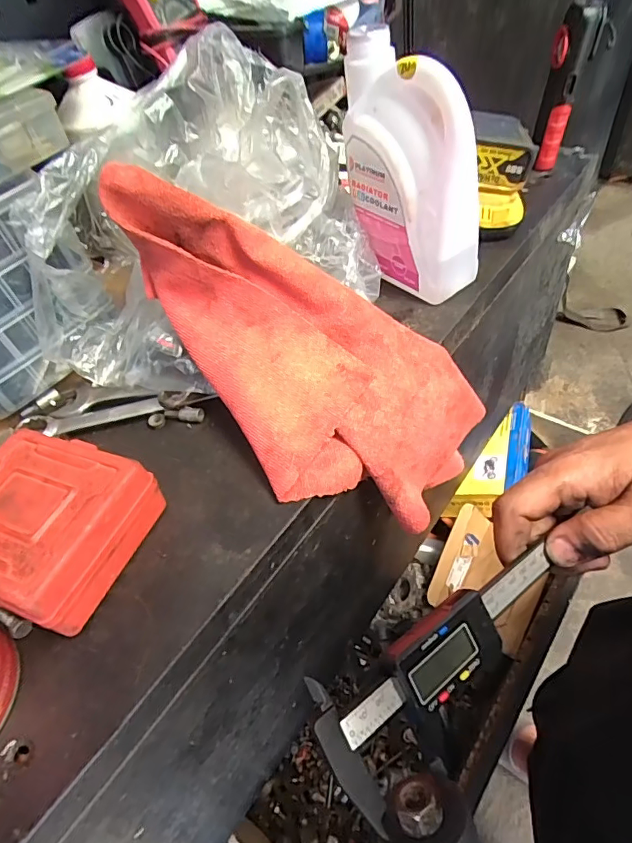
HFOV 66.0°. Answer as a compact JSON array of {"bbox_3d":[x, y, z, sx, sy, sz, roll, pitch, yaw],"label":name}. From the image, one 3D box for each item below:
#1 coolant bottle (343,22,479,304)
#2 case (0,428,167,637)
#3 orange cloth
[{"bbox_3d":[0.089,-0.224,0.442,0.071,0.188,0.131,-33,53,-17],"label":"coolant bottle"},{"bbox_3d":[-0.191,0.069,0.342,0.134,0.053,0.117,15,55,20],"label":"case"},{"bbox_3d":[-0.011,-0.043,0.398,0.376,0.083,0.190,38,55,-13],"label":"orange cloth"}]

